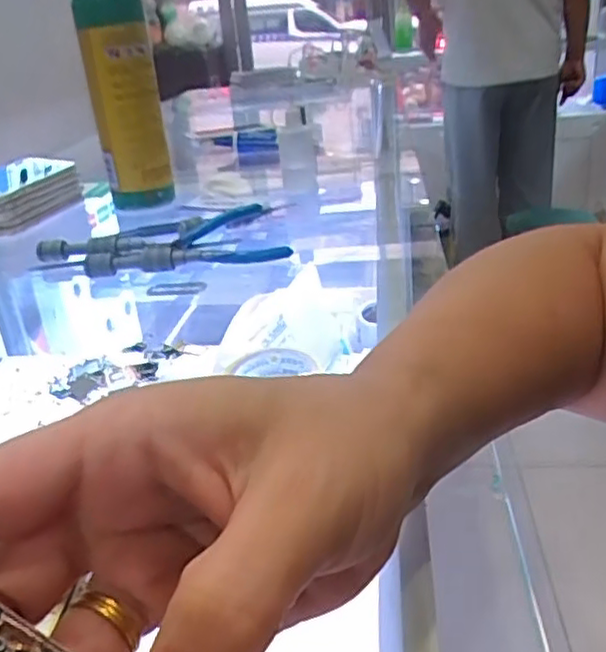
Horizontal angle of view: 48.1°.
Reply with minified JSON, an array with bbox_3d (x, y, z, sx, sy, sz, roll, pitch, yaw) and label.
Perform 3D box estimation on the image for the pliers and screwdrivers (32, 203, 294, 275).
[{"bbox_3d":[-0.114,-0.060,0.531,0.184,0.018,0.108,-12,25,-11],"label":"pliers and screwdrivers"}]

